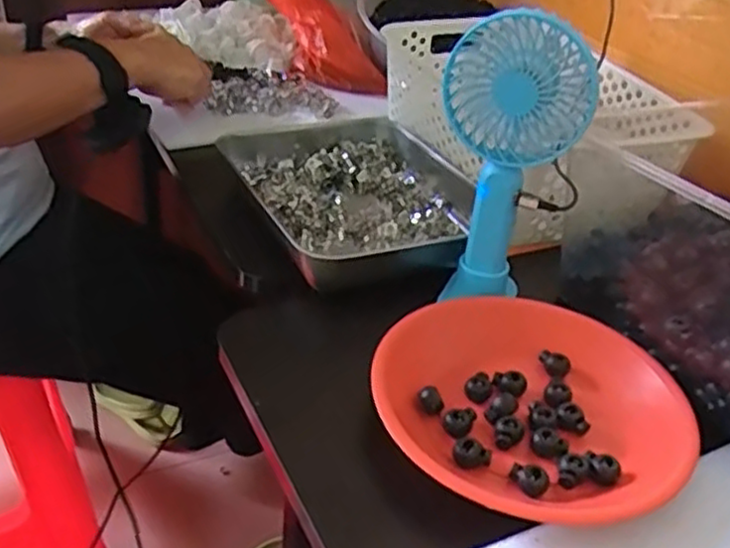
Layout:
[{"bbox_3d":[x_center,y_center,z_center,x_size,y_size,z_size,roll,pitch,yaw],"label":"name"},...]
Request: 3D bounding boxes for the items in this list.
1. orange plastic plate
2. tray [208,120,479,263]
[{"bbox_3d":[0.103,0.078,0.458,0.184,0.027,0.184,4,33,-2],"label":"orange plastic plate"},{"bbox_3d":[-0.011,-0.087,0.690,0.208,0.043,0.204,-13,37,-26],"label":"tray"}]

